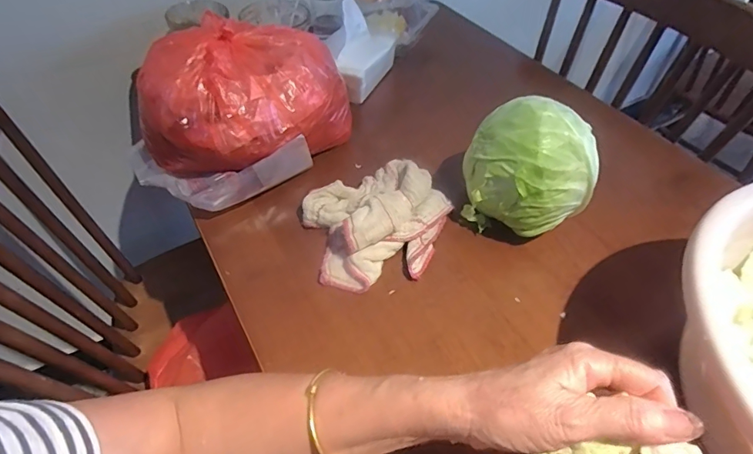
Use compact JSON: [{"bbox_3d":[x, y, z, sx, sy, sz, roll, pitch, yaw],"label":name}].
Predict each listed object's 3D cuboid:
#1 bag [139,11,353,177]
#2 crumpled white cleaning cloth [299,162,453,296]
[{"bbox_3d":[-0.150,-0.150,0.503,0.167,0.129,0.194,28,54,22],"label":"bag"},{"bbox_3d":[0.004,-0.012,0.463,0.150,0.051,0.140,-13,50,-12],"label":"crumpled white cleaning cloth"}]

